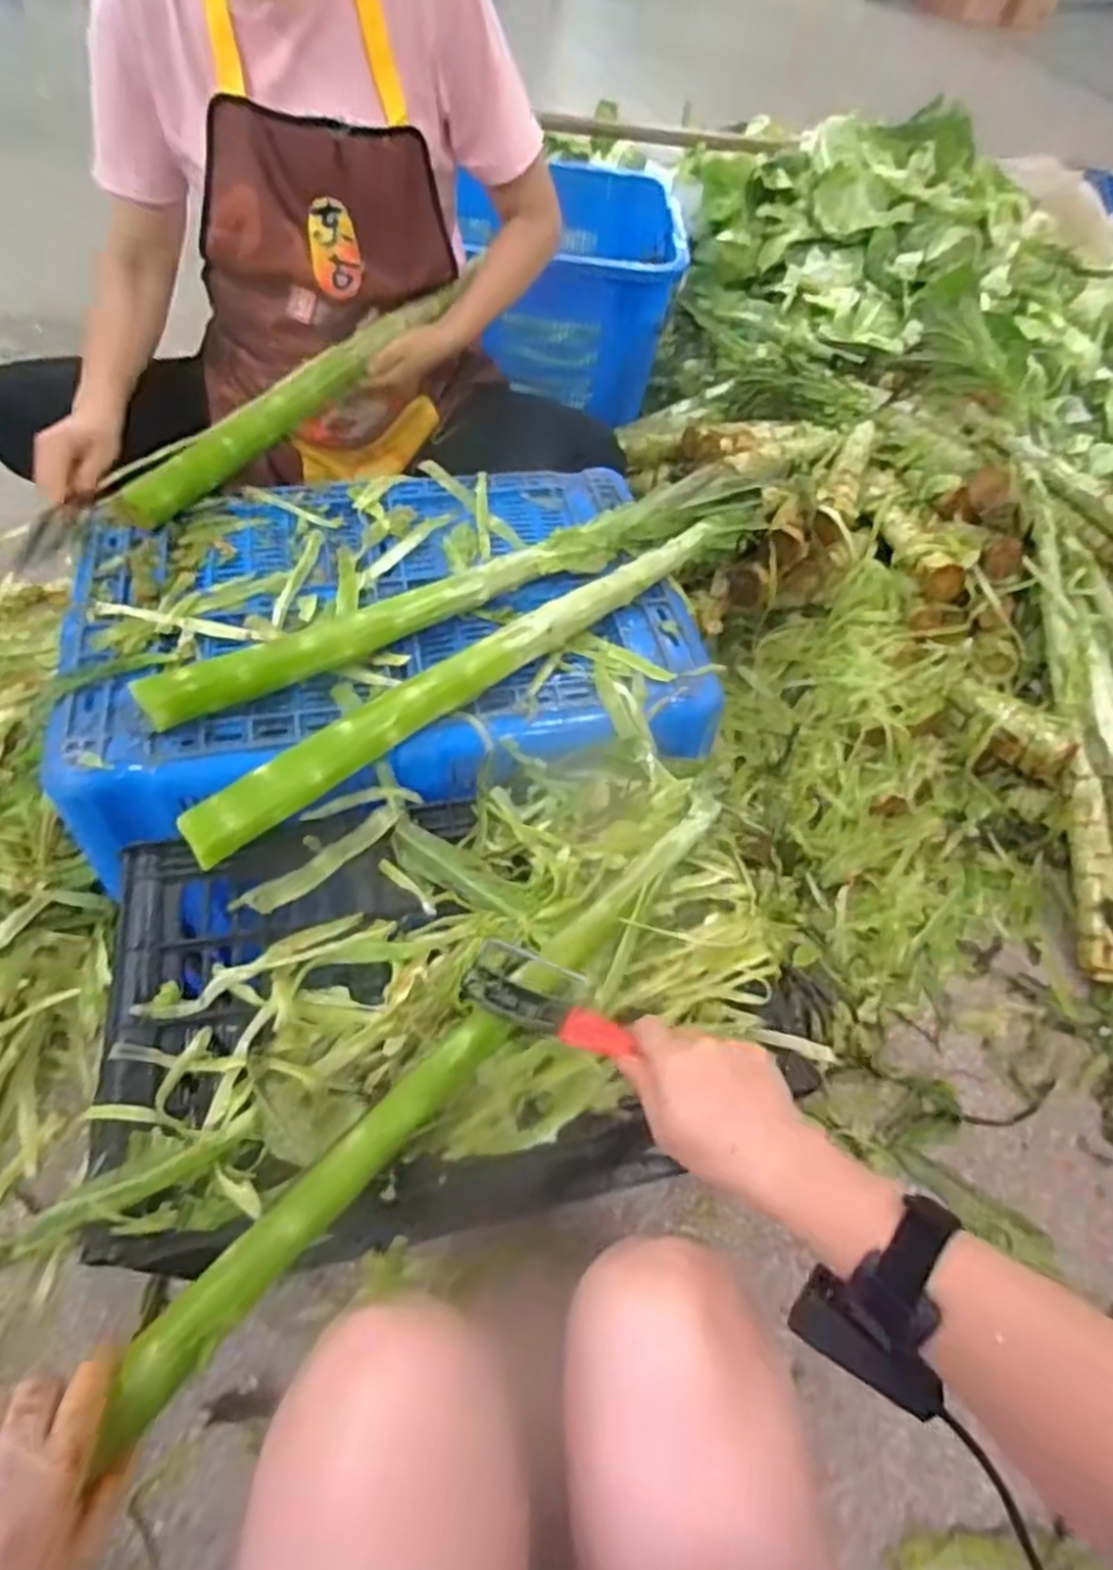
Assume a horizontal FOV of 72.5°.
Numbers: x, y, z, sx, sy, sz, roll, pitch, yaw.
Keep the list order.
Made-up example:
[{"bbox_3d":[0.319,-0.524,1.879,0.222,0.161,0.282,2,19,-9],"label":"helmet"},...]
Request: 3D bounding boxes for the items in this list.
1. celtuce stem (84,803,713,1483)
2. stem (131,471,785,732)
[{"bbox_3d":[-0.048,0.167,0.511,0.034,0.034,0.520,38,58,20],"label":"celtuce stem"},{"bbox_3d":[-0.059,-0.194,0.731,0.653,0.050,0.068,-25,61,-22],"label":"stem"}]

